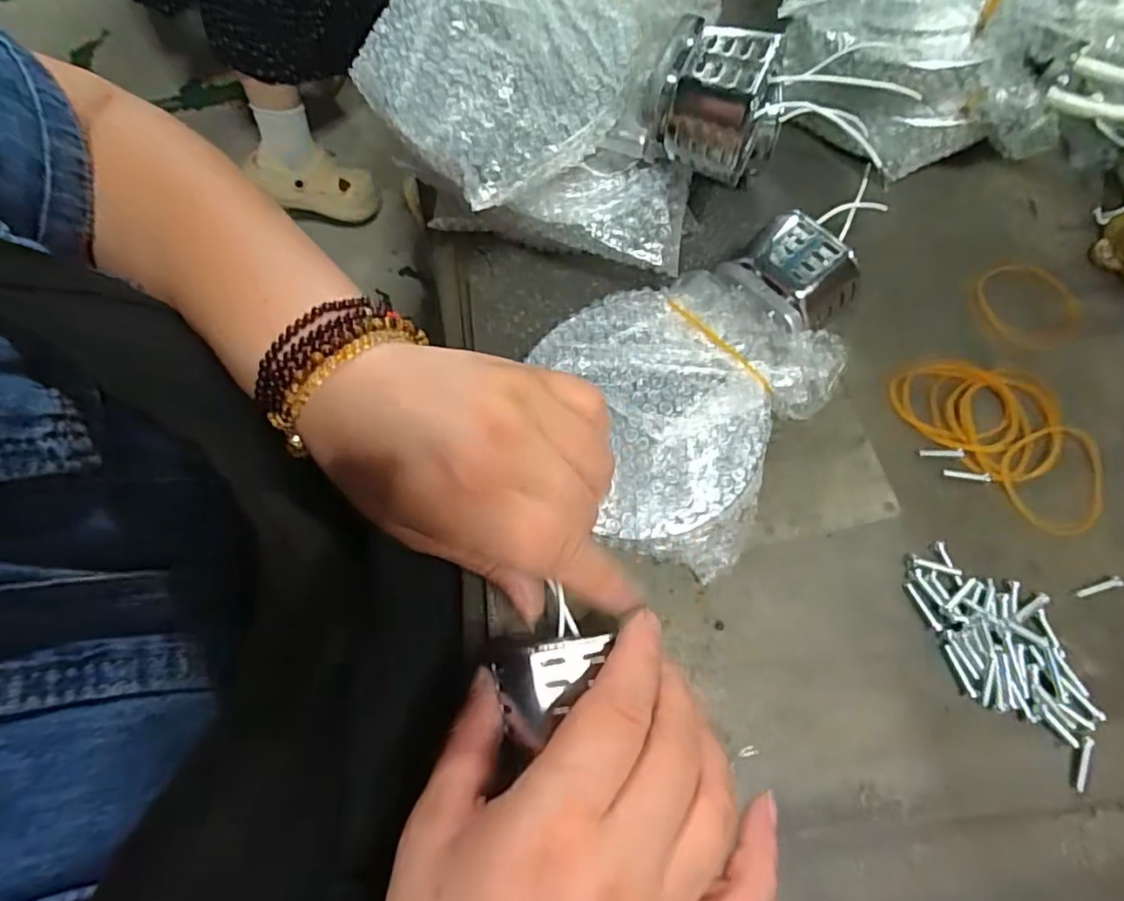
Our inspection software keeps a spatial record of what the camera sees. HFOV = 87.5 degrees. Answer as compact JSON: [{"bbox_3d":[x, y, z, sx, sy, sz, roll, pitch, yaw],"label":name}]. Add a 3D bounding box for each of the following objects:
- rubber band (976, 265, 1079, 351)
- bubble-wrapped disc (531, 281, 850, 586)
[{"bbox_3d":[0.258,-0.081,0.325,0.062,0.004,0.052,-28,74,-12],"label":"rubber band"},{"bbox_3d":[0.050,-0.023,0.277,0.126,0.038,0.130,1,70,-2],"label":"bubble-wrapped disc"}]

